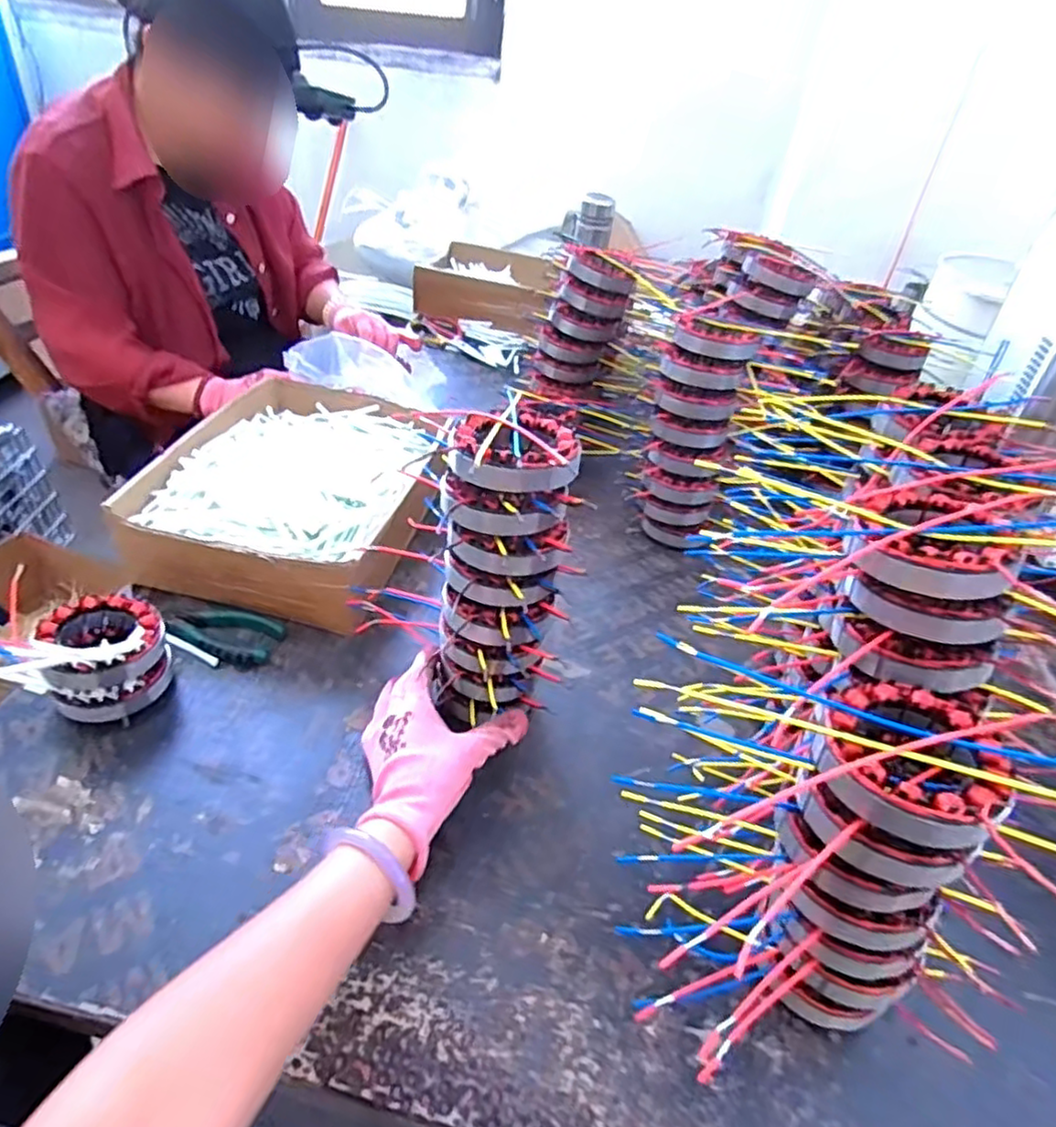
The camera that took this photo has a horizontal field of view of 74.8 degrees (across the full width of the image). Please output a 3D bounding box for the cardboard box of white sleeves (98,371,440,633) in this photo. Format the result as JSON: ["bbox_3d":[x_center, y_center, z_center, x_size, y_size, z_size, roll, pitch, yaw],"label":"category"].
[{"bbox_3d":[-0.240,-0.084,0.756,0.246,0.091,0.338,10,39,3],"label":"cardboard box of white sleeves"}]

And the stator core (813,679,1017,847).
[{"bbox_3d":[0.190,0.094,0.346,0.086,0.032,0.083,4,39,-3],"label":"stator core"}]

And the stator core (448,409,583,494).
[{"bbox_3d":[-0.010,-0.080,0.458,0.086,0.030,0.085,4,39,-3],"label":"stator core"}]

